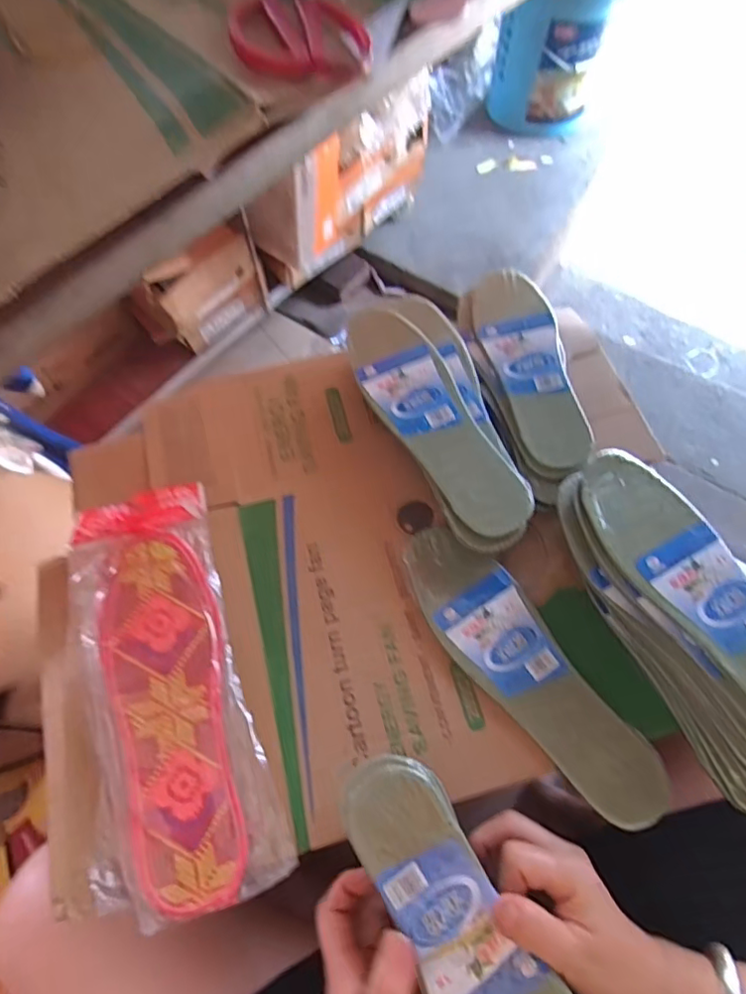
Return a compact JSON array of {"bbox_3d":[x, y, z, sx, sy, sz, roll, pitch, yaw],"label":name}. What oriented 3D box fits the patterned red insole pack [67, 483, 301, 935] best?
[{"bbox_3d":[-0.156,0.130,0.418,0.113,0.023,0.302,-14,66,-17],"label":"patterned red insole pack"}]

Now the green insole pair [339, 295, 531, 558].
[{"bbox_3d":[0.056,-0.075,0.502,0.103,0.018,0.260,-17,68,-8],"label":"green insole pair"}]

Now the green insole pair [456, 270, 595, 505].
[{"bbox_3d":[0.140,-0.113,0.523,0.084,0.026,0.241,-7,67,-4],"label":"green insole pair"}]

